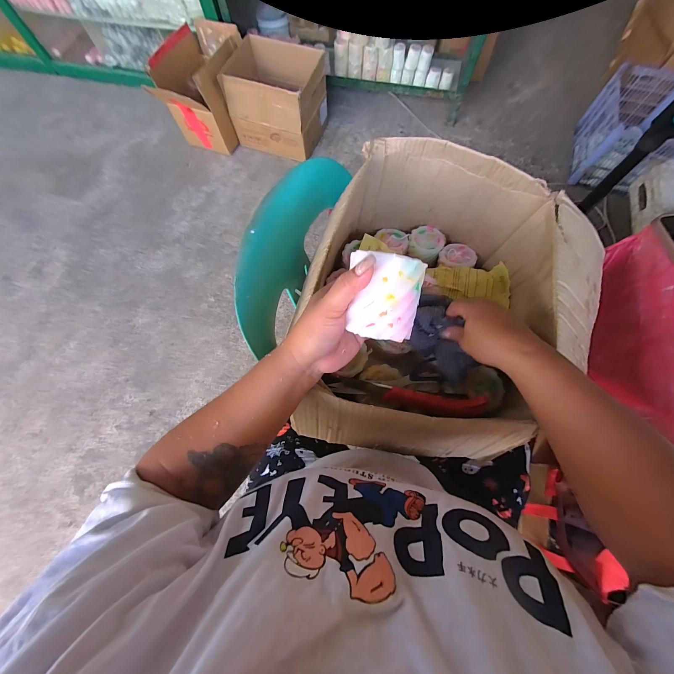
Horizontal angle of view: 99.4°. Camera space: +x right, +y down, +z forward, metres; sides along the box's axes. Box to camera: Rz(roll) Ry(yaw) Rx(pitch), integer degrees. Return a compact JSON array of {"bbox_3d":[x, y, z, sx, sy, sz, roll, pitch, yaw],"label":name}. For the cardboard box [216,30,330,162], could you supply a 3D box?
[{"bbox_3d":[-0.291,-1.140,1.398,0.397,0.301,0.359,19,72,8],"label":"cardboard box"}]

